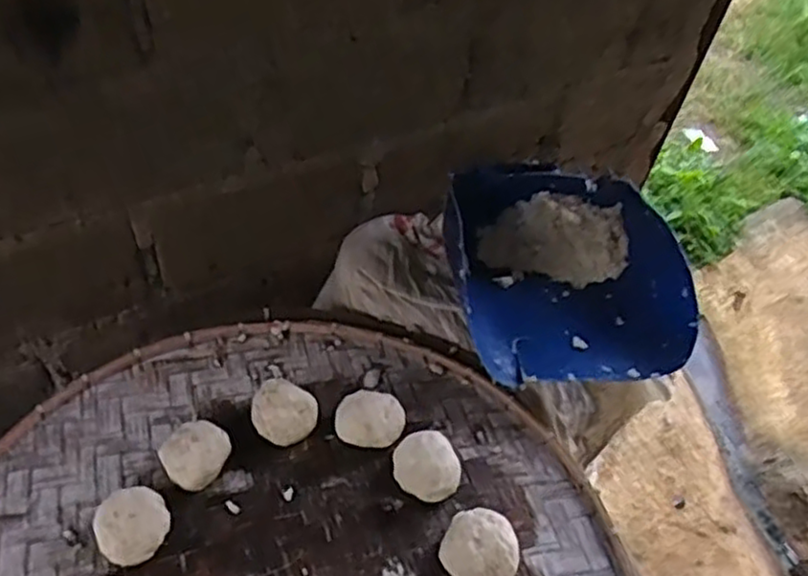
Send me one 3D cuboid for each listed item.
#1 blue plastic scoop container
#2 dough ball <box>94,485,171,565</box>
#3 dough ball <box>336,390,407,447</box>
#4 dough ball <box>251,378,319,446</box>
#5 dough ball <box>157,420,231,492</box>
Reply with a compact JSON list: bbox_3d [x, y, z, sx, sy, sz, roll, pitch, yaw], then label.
[{"bbox_3d":[0.215,-0.016,1.006,0.299,0.135,0.321,1,48,-5],"label":"blue plastic scoop container"},{"bbox_3d":[-0.280,0.247,0.749,0.070,0.046,0.072,3,48,-3],"label":"dough ball"},{"bbox_3d":[-0.040,0.154,0.856,0.082,0.042,0.072,2,48,-4],"label":"dough ball"},{"bbox_3d":[-0.141,0.149,0.855,0.077,0.052,0.070,23,50,14],"label":"dough ball"},{"bbox_3d":[-0.232,0.186,0.809,0.073,0.052,0.073,3,48,-3],"label":"dough ball"}]

